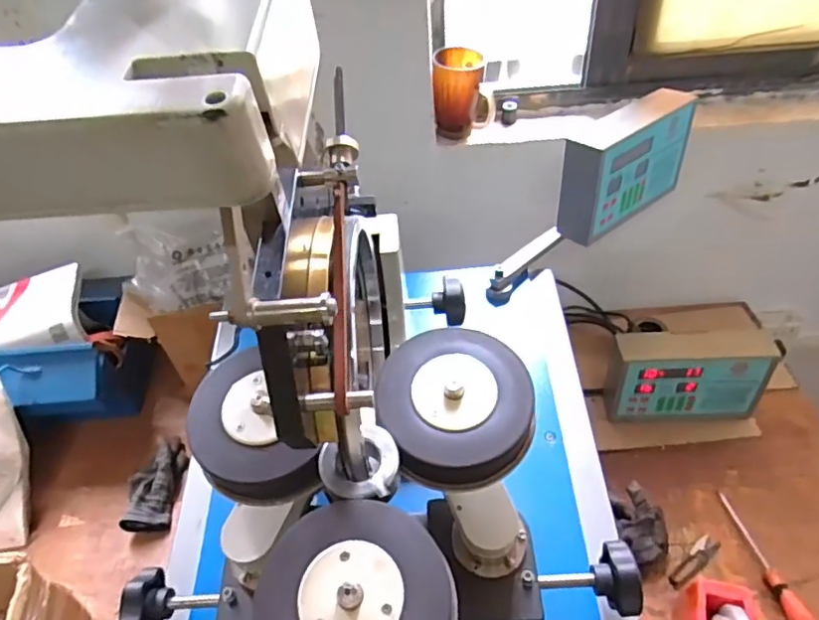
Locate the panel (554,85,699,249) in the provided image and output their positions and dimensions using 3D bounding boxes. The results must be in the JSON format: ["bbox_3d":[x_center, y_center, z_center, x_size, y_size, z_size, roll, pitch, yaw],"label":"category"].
[{"bbox_3d":[0.314,-0.209,0.827,0.231,0.134,0.064,-33,50,-25],"label":"panel"}]

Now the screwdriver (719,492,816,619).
[{"bbox_3d":[0.483,0.343,0.763,0.028,0.030,0.223,-8,44,-2],"label":"screwdriver"}]

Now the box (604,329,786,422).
[{"bbox_3d":[0.441,0.107,0.918,0.231,0.164,0.068,-2,44,4],"label":"box"}]

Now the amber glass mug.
[{"bbox_3d":[0.084,-0.333,0.884,0.090,0.115,0.080,-1,44,5],"label":"amber glass mug"}]

